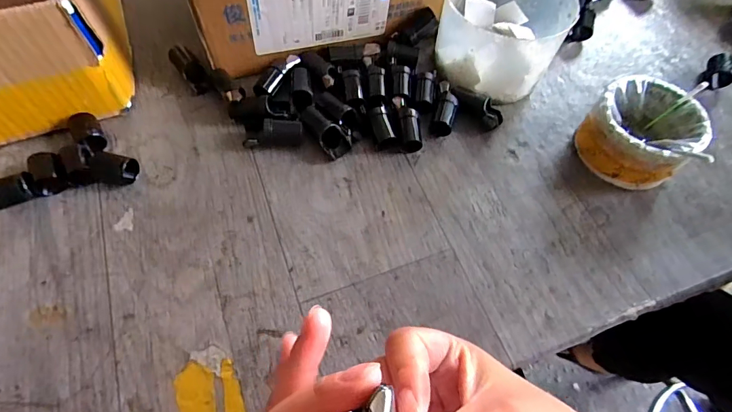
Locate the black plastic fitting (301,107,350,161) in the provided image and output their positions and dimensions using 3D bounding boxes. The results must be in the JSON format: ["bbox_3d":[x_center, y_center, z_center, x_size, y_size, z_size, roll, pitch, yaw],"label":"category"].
[{"bbox_3d":[-0.039,-0.066,0.368,0.023,0.024,0.054,-40,84,-21],"label":"black plastic fitting"}]

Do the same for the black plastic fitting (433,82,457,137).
[{"bbox_3d":[0.073,-0.088,0.386,0.017,0.018,0.054,11,62,3],"label":"black plastic fitting"}]

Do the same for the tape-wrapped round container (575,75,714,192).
[{"bbox_3d":[0.237,-0.064,0.366,0.082,0.054,0.087,1,61,-2],"label":"tape-wrapped round container"}]

